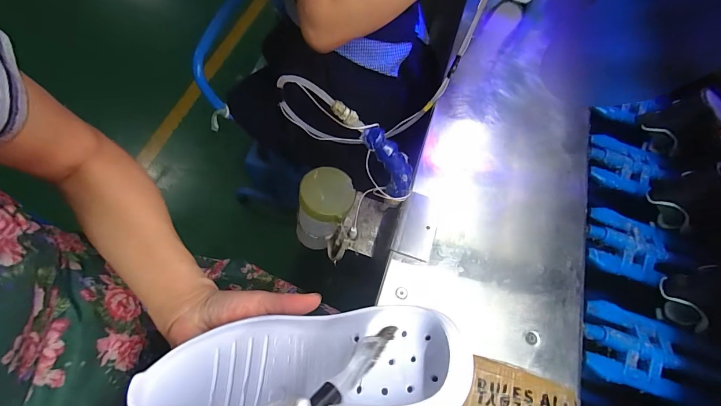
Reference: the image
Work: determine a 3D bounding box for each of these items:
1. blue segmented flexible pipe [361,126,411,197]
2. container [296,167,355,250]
[{"bbox_3d":[0.033,-0.044,0.380,0.030,0.104,0.024,9,61,31],"label":"blue segmented flexible pipe"},{"bbox_3d":[-0.049,0.012,0.496,0.074,0.116,0.086,19,65,3],"label":"container"}]

